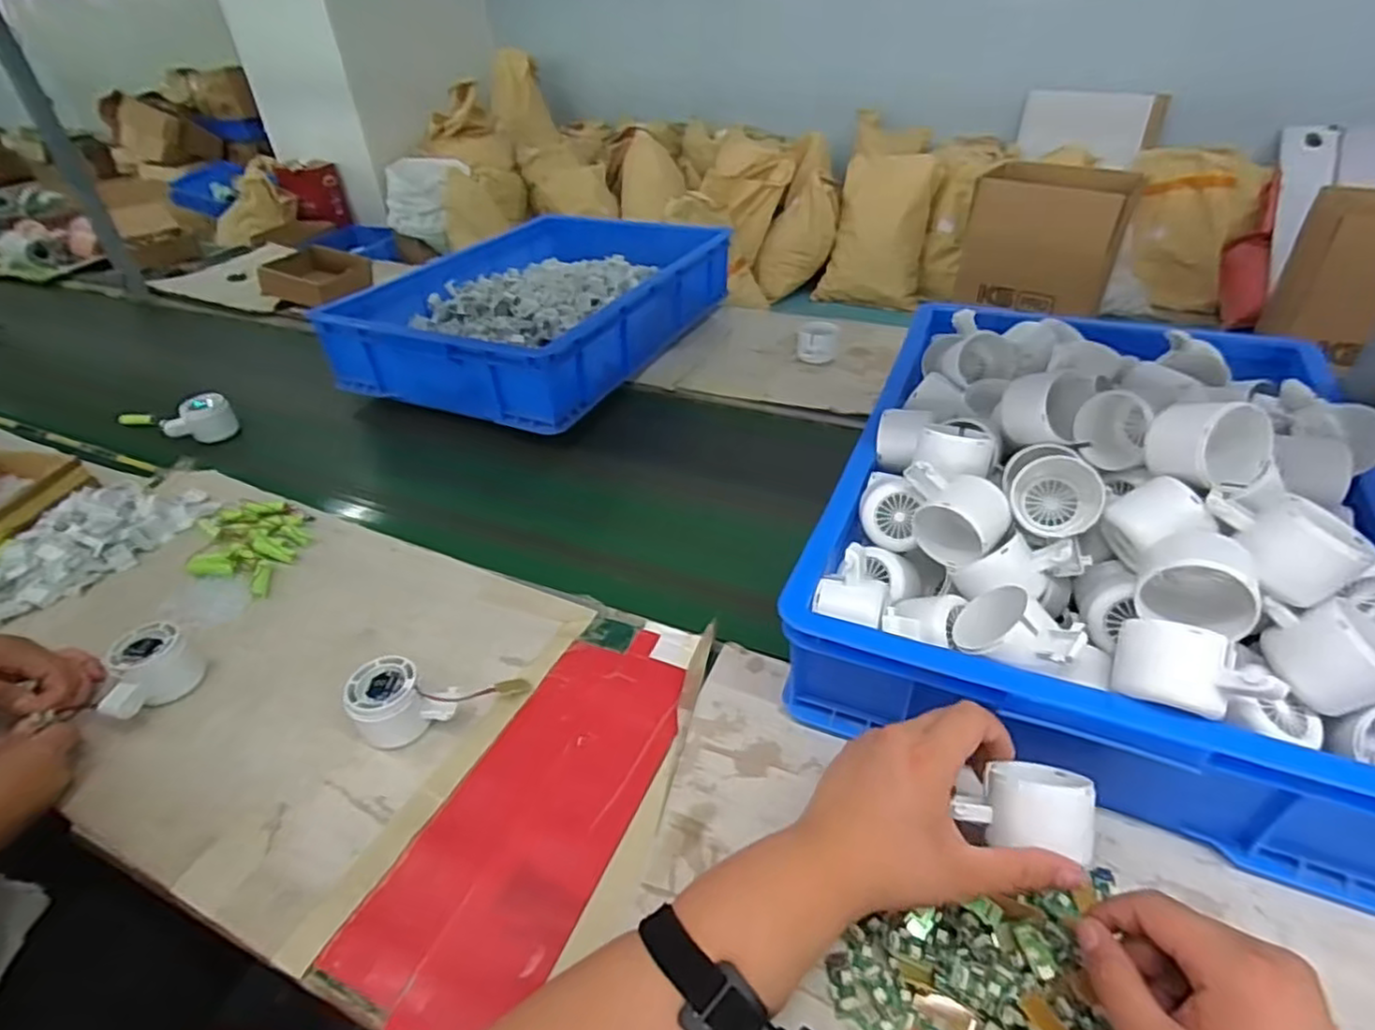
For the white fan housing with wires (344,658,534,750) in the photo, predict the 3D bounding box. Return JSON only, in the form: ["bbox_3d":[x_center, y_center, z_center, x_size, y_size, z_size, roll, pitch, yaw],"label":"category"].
[{"bbox_3d":[-0.207,0.140,0.566,0.130,0.058,0.059,-21,41,-21],"label":"white fan housing with wires"}]

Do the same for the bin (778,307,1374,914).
[{"bbox_3d":[0.367,-0.029,0.615,0.410,0.206,0.563,14,41,21],"label":"bin"}]

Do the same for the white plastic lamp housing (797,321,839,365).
[{"bbox_3d":[0.200,-0.267,1.051,0.059,0.046,0.062,5,39,10],"label":"white plastic lamp housing"}]

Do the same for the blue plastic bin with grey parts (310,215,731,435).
[{"bbox_3d":[-0.230,-0.355,1.135,0.419,0.110,0.617,16,42,22],"label":"blue plastic bin with grey parts"}]

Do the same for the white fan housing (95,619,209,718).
[{"bbox_3d":[-0.472,0.131,0.599,0.080,0.048,0.068,-32,47,-32],"label":"white fan housing"}]

